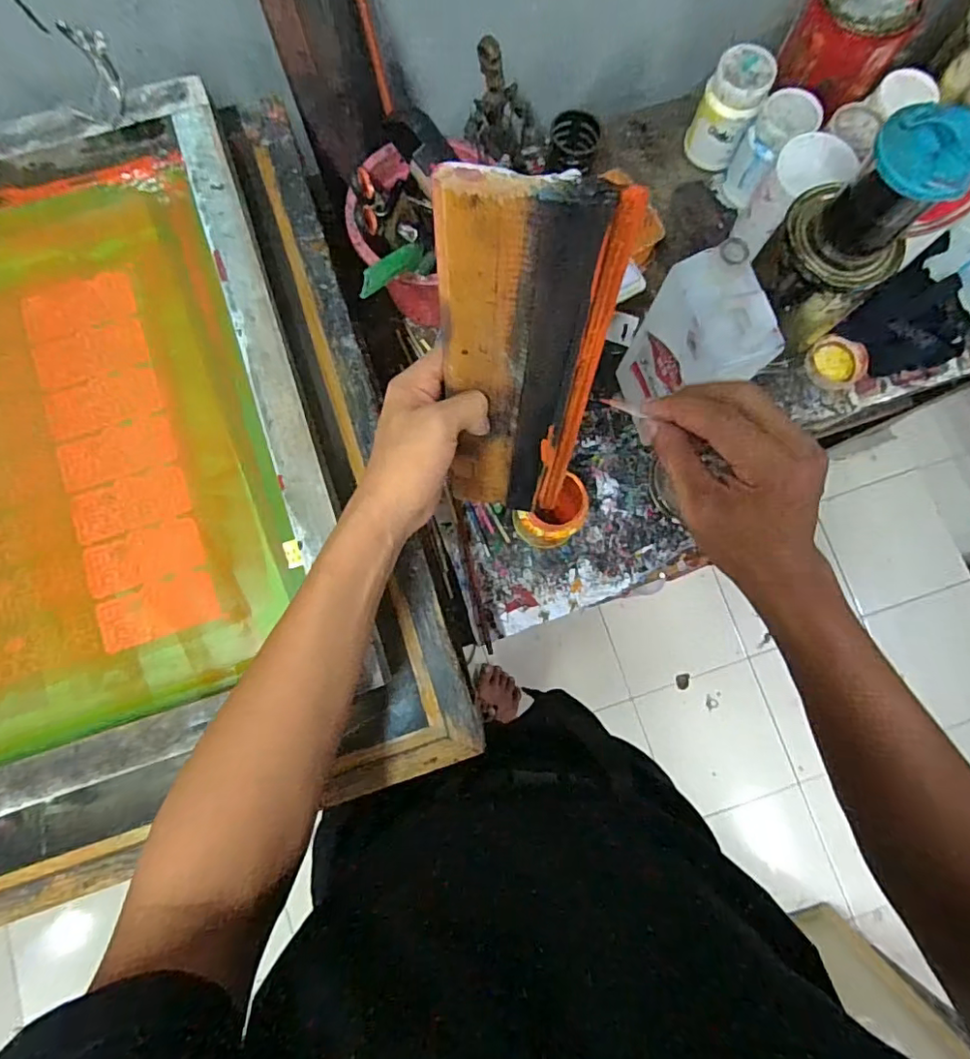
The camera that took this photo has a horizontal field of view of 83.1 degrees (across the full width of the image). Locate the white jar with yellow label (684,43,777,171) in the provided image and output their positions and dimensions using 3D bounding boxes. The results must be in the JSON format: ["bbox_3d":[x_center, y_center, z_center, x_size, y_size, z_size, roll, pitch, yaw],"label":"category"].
[{"bbox_3d":[0.275,-0.474,0.620,0.063,0.090,0.068,0,80,0],"label":"white jar with yellow label"}]

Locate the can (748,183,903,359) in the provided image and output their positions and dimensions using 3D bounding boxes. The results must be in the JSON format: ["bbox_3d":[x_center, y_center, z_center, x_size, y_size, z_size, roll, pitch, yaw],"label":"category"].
[{"bbox_3d":[0.321,-0.250,0.553,0.107,0.146,0.088,7,80,1],"label":"can"}]

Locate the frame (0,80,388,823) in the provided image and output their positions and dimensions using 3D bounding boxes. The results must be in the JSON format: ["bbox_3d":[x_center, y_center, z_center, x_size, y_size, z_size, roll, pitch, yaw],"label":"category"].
[{"bbox_3d":[-0.348,-0.059,0.422,0.418,0.052,0.504,-19,84,-4],"label":"frame"}]

